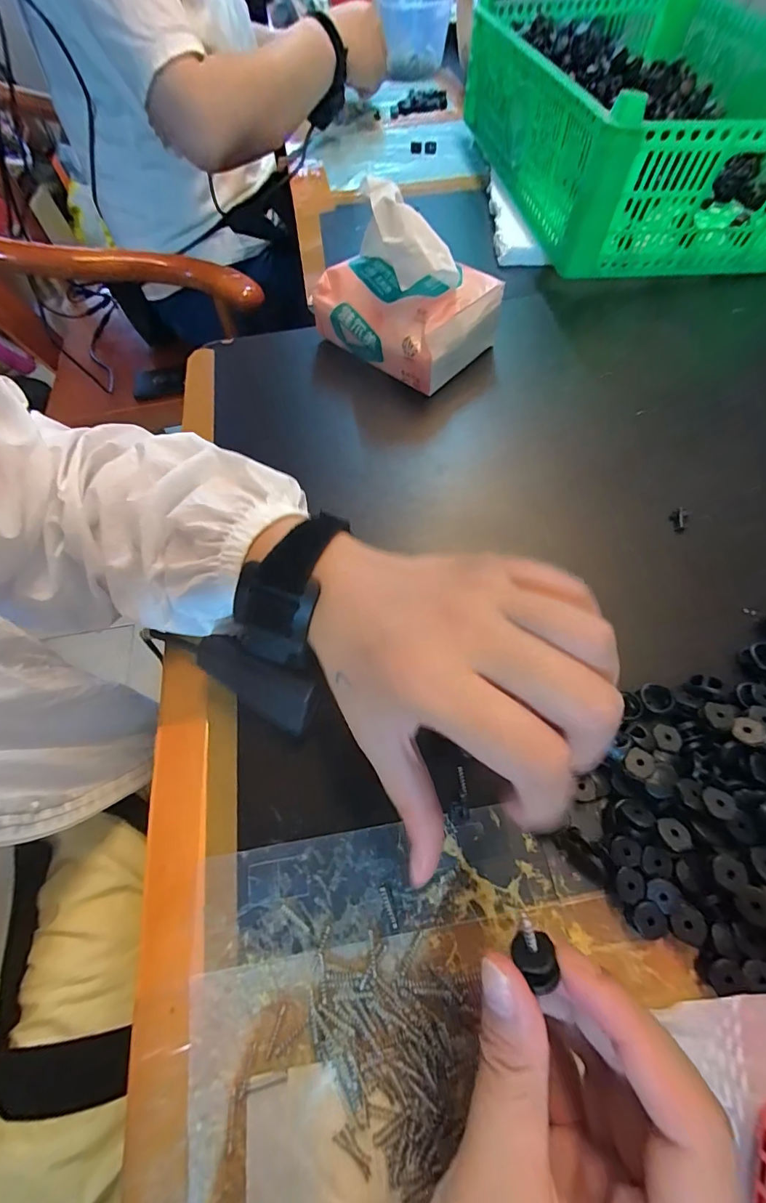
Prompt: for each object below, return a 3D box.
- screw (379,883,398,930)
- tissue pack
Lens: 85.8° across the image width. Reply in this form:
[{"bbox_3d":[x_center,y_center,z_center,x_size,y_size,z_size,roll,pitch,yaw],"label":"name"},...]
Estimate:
[{"bbox_3d":[0.003,0.138,0.186,0.004,0.004,0.017,-22,63,-8],"label":"screw"},{"bbox_3d":[0.013,-0.257,0.340,0.145,0.103,0.089,31,68,18],"label":"tissue pack"}]

